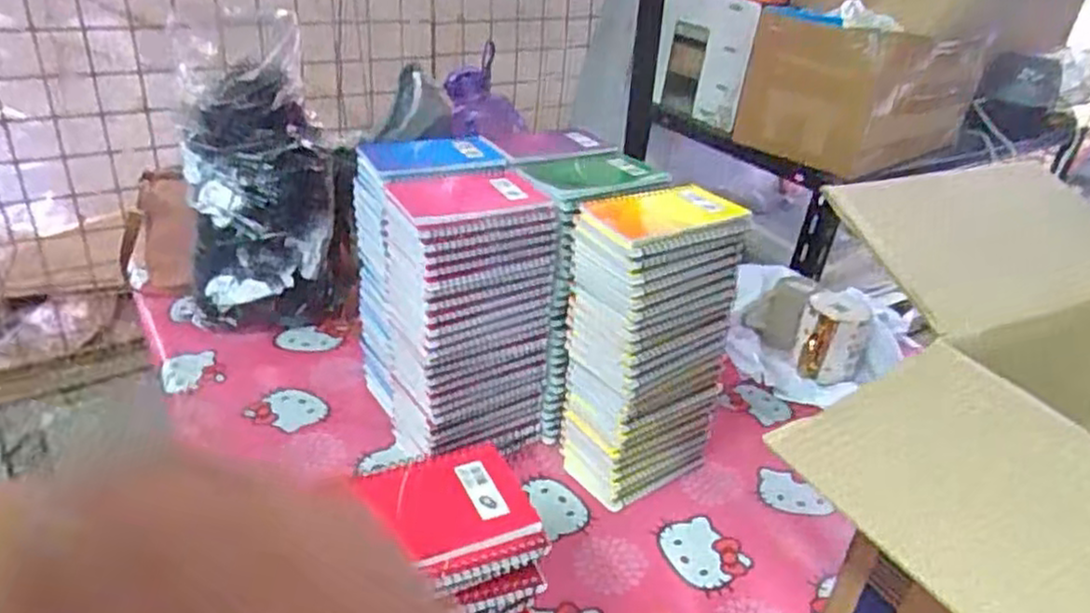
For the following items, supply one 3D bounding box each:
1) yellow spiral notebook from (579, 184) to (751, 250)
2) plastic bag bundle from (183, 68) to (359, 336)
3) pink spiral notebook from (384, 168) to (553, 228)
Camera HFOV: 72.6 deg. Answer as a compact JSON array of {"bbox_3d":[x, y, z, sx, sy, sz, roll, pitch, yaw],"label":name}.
[{"bbox_3d":[0.105,-0.083,0.658,0.129,0.010,0.084,-14,36,-23],"label":"yellow spiral notebook"},{"bbox_3d":[-0.336,-0.117,0.882,0.174,0.302,0.050,-3,31,-13],"label":"plastic bag bundle"},{"bbox_3d":[-0.071,-0.104,0.671,0.133,0.009,0.113,-14,35,-28],"label":"pink spiral notebook"}]

